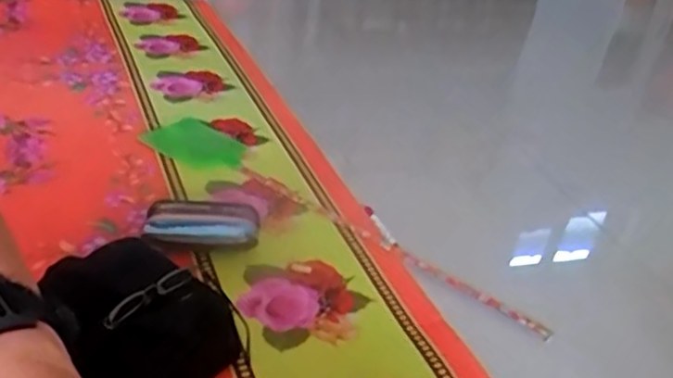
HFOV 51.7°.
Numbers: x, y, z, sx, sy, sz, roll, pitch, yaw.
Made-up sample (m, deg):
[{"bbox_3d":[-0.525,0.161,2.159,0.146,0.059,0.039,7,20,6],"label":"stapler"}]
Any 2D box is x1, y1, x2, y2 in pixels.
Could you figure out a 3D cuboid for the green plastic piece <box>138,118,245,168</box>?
[{"bbox_3d":[-0.243,-0.075,1.196,0.181,0.009,0.121,29,42,31],"label":"green plastic piece"}]

